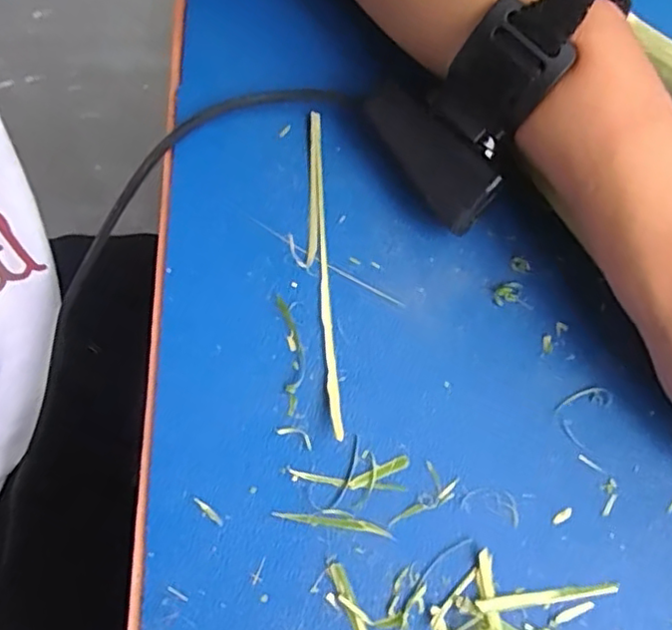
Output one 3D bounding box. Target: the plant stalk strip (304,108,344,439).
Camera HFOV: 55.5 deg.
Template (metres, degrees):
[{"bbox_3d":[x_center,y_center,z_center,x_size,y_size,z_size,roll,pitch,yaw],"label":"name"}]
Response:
[{"bbox_3d":[-0.007,-0.021,0.285,0.010,0.008,0.147,-3,76,-3],"label":"plant stalk strip"}]

